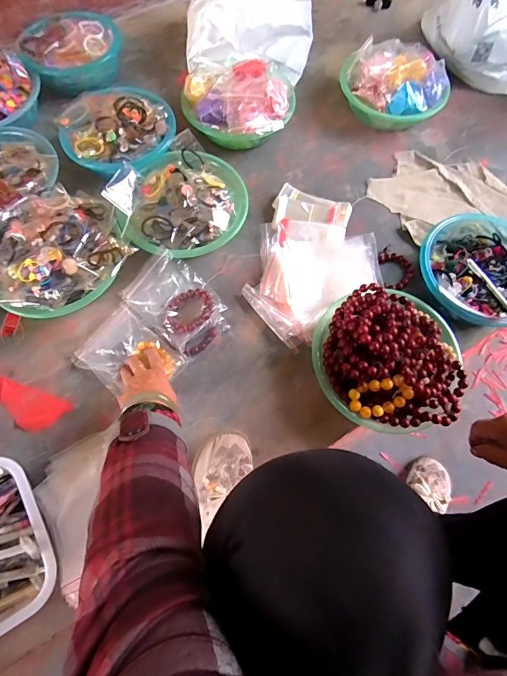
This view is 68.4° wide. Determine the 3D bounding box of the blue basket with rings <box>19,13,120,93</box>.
[{"bbox_3d":[-0.411,-0.652,0.870,0.212,0.092,0.177,-11,69,-6],"label":"blue basket with rings"}]

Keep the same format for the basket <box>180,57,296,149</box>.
[{"bbox_3d":[-0.029,-0.505,0.811,0.232,0.111,0.209,3,68,0],"label":"basket"}]

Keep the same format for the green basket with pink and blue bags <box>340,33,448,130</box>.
[{"bbox_3d":[0.316,-0.569,0.842,0.236,0.113,0.201,8,68,2],"label":"green basket with pink and blue bags"}]

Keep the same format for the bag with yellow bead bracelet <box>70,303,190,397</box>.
[{"bbox_3d":[-0.215,0.030,0.641,0.160,0.020,0.125,37,72,13],"label":"bag with yellow bead bracelet"}]

